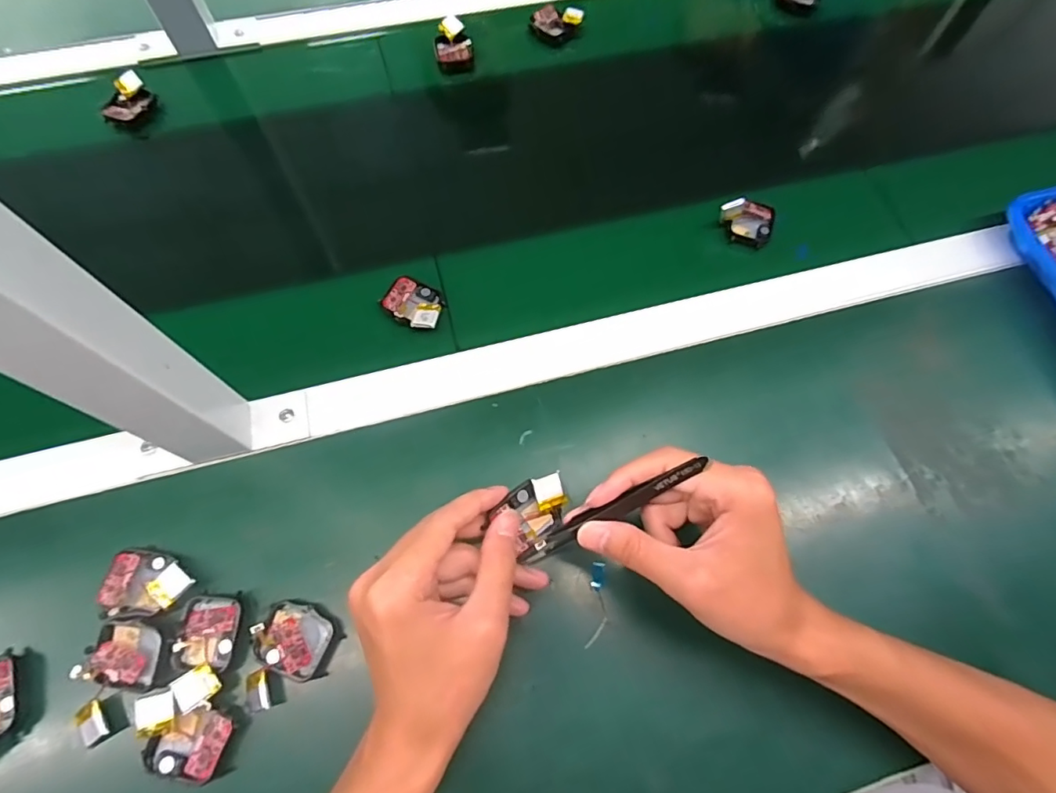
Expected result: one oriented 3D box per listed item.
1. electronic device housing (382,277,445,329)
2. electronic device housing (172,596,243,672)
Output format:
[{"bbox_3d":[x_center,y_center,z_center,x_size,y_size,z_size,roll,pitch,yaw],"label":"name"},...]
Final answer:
[{"bbox_3d":[-0.090,-0.076,0.414,0.052,0.010,0.039,26,70,10],"label":"electronic device housing"},{"bbox_3d":[-0.194,0.144,0.317,0.035,0.011,0.040,3,68,1],"label":"electronic device housing"}]

